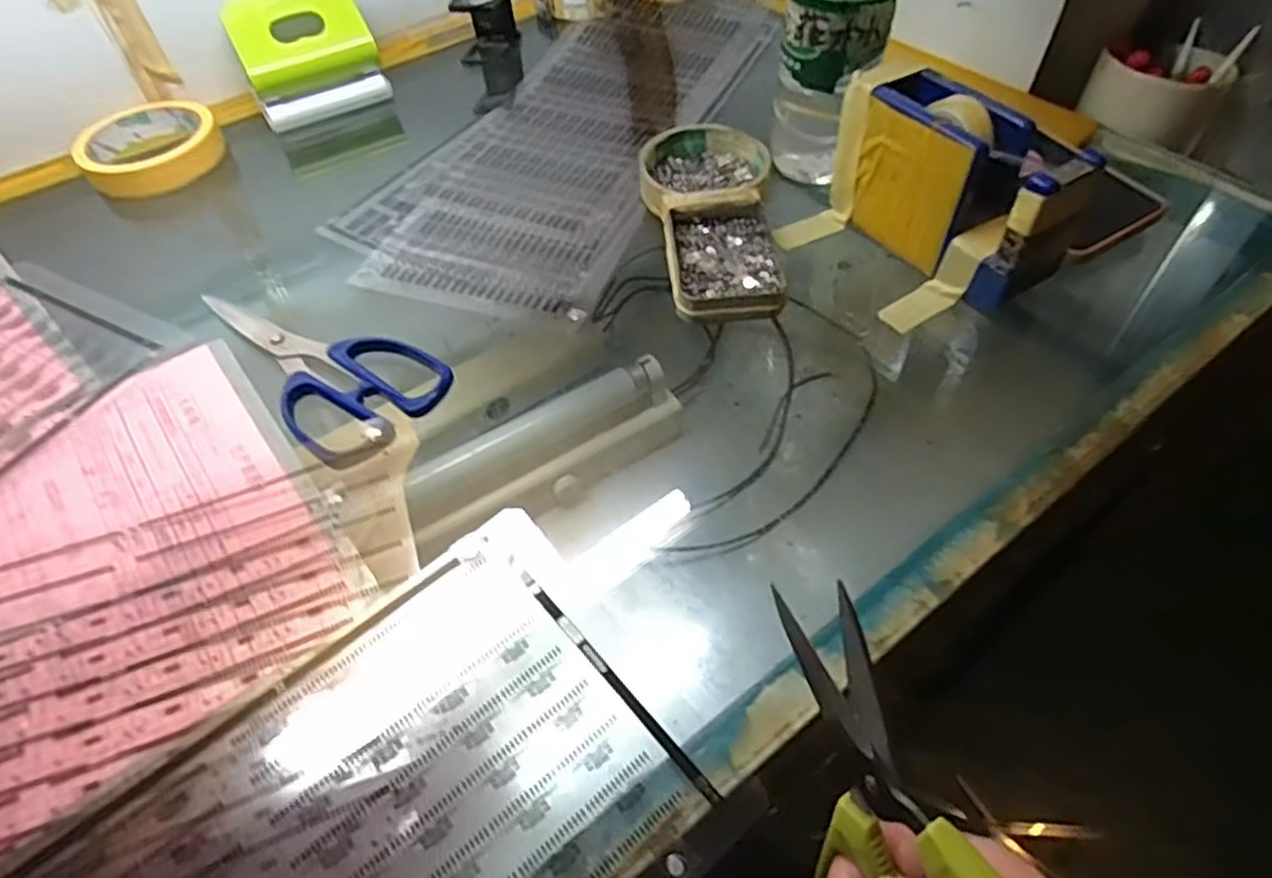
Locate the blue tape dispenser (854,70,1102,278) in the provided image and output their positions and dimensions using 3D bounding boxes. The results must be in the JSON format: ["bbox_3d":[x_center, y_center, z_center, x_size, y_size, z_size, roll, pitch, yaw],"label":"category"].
[{"bbox_3d":[0.172,-0.140,0.396,0.048,0.083,0.119,-28,56,-17],"label":"blue tape dispenser"}]

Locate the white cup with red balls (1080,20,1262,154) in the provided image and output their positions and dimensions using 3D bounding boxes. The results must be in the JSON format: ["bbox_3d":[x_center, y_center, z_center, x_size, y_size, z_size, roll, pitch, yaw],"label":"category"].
[{"bbox_3d":[0.369,-0.252,0.505,0.081,0.053,0.095,28,59,22],"label":"white cup with red balls"}]

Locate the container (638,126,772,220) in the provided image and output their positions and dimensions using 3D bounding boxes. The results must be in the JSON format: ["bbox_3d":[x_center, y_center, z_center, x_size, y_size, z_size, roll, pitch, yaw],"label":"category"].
[{"bbox_3d":[0.044,-0.170,0.466,0.082,0.022,0.085,-1,53,2],"label":"container"}]

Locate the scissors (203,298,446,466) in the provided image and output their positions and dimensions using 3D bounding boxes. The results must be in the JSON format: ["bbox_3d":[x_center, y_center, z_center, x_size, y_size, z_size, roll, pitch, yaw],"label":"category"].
[{"bbox_3d":[-0.182,-0.045,0.386,0.175,0.014,0.076,29,59,22],"label":"scissors"}]

